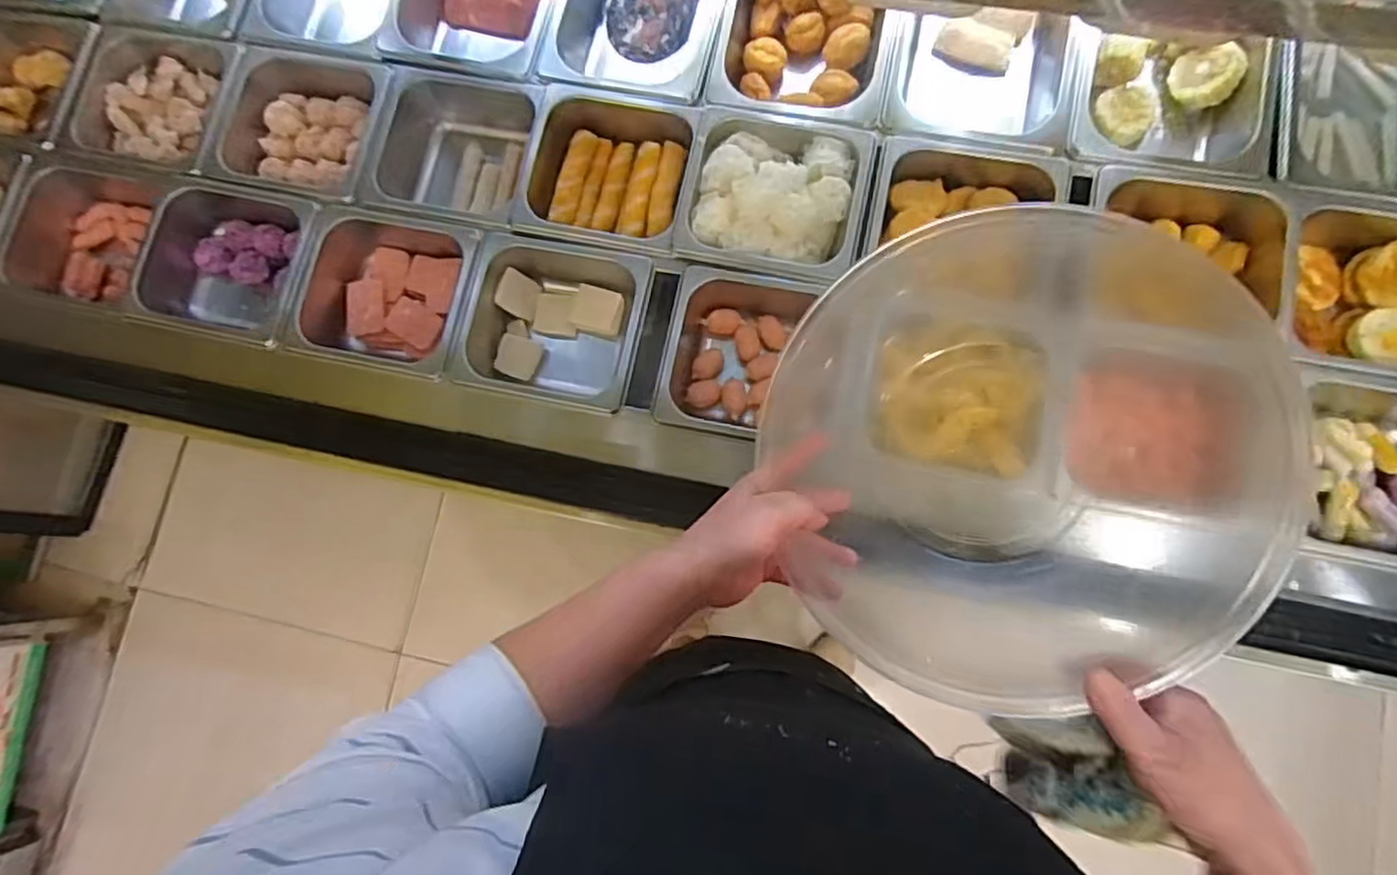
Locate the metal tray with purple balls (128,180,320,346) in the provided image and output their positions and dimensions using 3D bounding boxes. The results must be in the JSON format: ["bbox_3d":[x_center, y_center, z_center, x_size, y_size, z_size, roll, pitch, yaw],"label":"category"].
[{"bbox_3d":[-0.482,-0.177,0.723,0.181,0.064,0.158,13,83,7],"label":"metal tray with purple balls"}]

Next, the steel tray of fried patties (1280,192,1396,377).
[{"bbox_3d":[0.599,-0.132,0.622,0.169,0.061,0.154,8,83,6],"label":"steel tray of fried patties"}]

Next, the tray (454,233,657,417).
[{"bbox_3d":[-0.138,-0.111,0.695,0.171,0.084,0.148,11,83,6],"label":"tray"}]

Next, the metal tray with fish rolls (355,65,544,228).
[{"bbox_3d":[-0.245,-0.301,0.738,0.172,0.090,0.186,11,83,6],"label":"metal tray with fish rolls"}]

